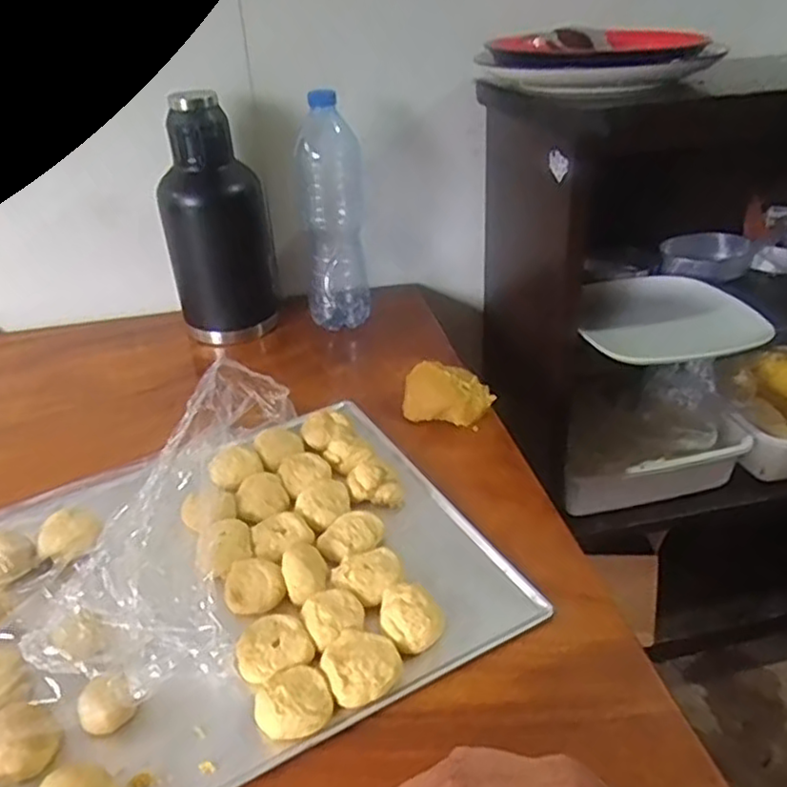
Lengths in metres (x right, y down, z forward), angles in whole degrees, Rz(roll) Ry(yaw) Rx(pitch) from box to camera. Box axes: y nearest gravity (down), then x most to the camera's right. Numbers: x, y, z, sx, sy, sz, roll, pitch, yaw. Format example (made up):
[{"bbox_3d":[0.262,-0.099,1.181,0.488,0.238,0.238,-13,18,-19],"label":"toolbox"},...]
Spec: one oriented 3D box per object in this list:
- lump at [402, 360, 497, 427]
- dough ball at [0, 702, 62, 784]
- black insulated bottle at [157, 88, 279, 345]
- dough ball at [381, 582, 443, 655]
[{"bbox_3d":[0.055,0.001,0.705,0.089,0.046,0.046,9,34,19],"label":"lump"},{"bbox_3d":[-0.220,0.209,0.407,0.043,0.033,0.035,-25,38,-30],"label":"dough ball"},{"bbox_3d":[-0.219,-0.218,0.859,0.126,0.285,0.107,-10,33,-10],"label":"black insulated bottle"},{"bbox_3d":[0.013,0.157,0.480,0.041,0.027,0.043,-3,32,2],"label":"dough ball"}]

